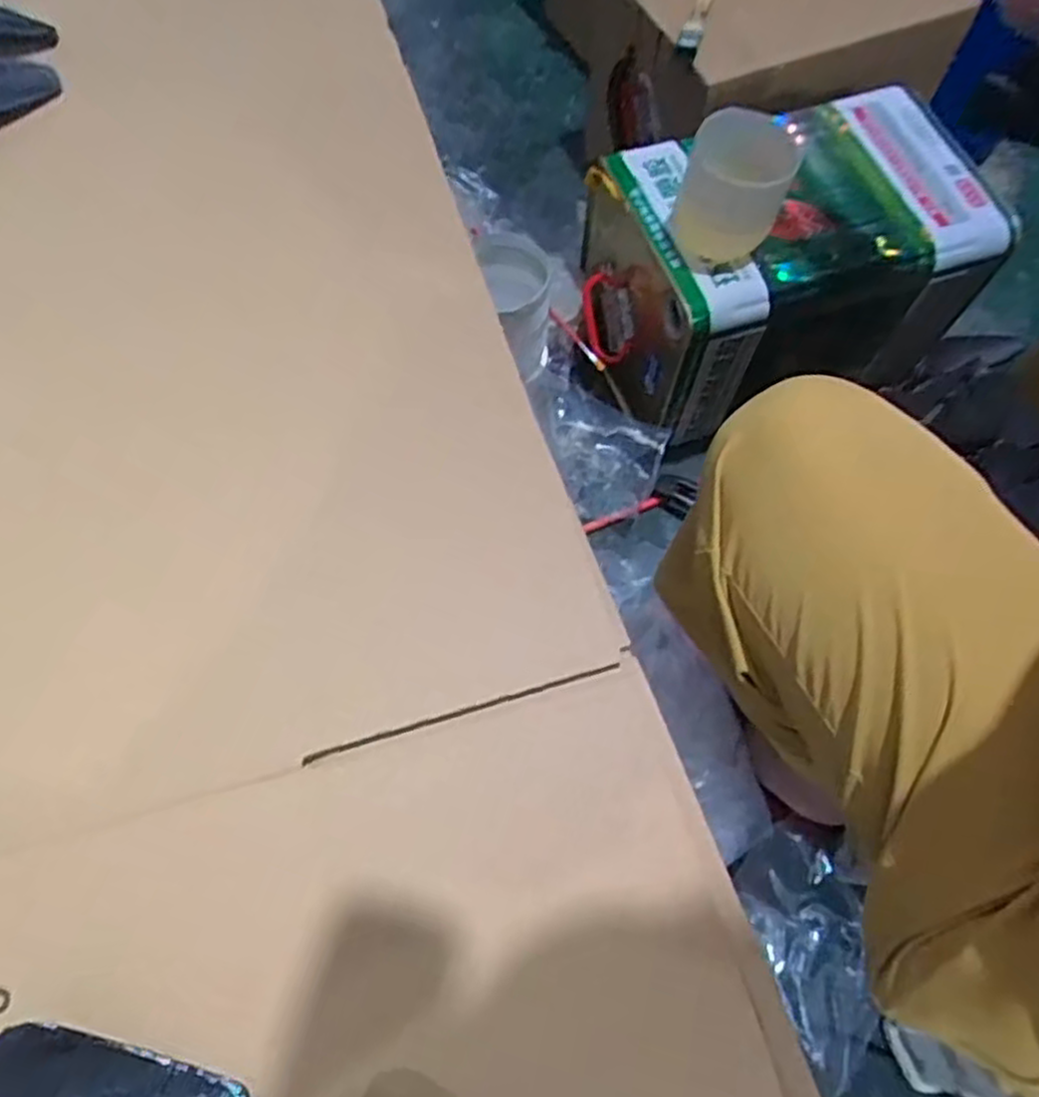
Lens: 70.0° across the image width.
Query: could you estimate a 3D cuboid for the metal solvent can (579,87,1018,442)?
[{"bbox_3d":[0.281,-0.315,0.841,0.400,0.244,0.244,-23,69,-10],"label":"metal solvent can"}]

